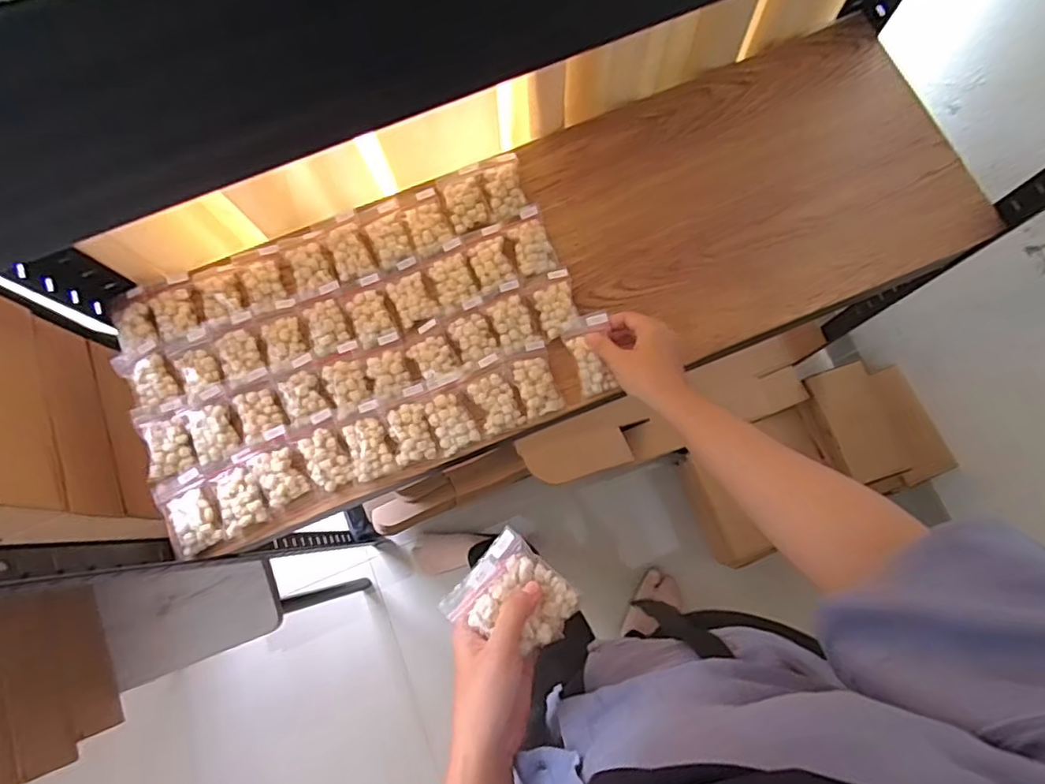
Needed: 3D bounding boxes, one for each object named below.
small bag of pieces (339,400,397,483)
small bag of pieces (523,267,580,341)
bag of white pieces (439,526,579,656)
[{"bbox_3d":[-0.150,0.048,0.562,0.041,0.012,0.074,-19,77,-3],"label":"small bag of pieces"},{"bbox_3d":[0.032,-0.091,0.587,0.046,0.013,0.071,-17,77,-3],"label":"small bag of pieces"},{"bbox_3d":[-0.005,0.140,0.389,0.072,0.018,0.066,41,81,6],"label":"bag of white pieces"}]

